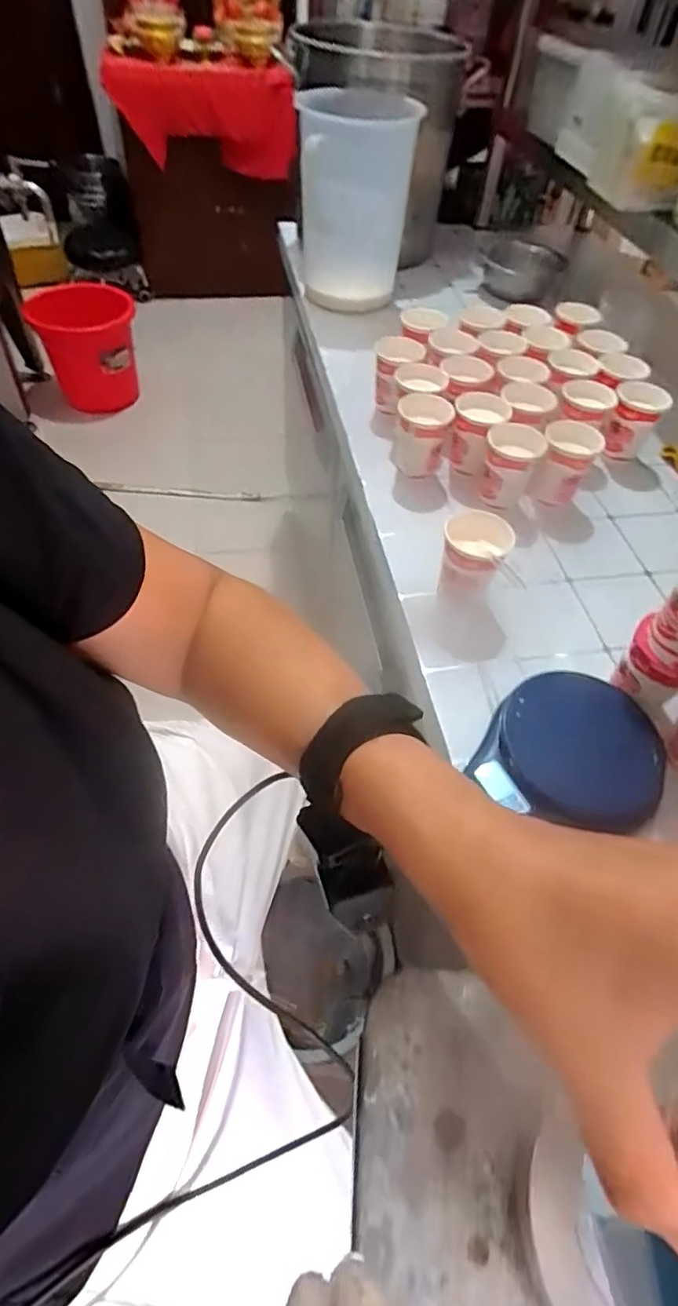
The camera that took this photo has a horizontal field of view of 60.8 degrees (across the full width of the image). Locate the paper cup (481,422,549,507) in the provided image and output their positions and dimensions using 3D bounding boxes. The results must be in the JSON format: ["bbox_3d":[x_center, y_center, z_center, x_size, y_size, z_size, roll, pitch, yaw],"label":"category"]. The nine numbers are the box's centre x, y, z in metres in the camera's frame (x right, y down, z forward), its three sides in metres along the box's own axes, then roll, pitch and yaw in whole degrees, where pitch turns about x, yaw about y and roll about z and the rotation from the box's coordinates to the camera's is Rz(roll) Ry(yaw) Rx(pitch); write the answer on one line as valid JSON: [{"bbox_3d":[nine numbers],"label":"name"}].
[{"bbox_3d":[0.202,-0.219,0.693,0.066,0.083,0.066,26,56,15],"label":"paper cup"}]

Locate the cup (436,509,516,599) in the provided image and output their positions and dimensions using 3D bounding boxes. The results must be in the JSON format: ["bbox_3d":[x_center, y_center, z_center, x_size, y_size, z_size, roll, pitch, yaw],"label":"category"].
[{"bbox_3d":[0.133,-0.095,0.590,0.063,0.071,0.067,2,53,-2],"label":"cup"}]

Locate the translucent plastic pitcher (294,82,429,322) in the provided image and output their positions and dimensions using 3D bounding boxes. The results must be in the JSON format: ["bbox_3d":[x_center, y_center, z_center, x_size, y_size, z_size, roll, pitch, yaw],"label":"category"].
[{"bbox_3d":[0.025,-0.732,0.952,0.179,0.256,0.206,-3,53,-6],"label":"translucent plastic pitcher"}]

